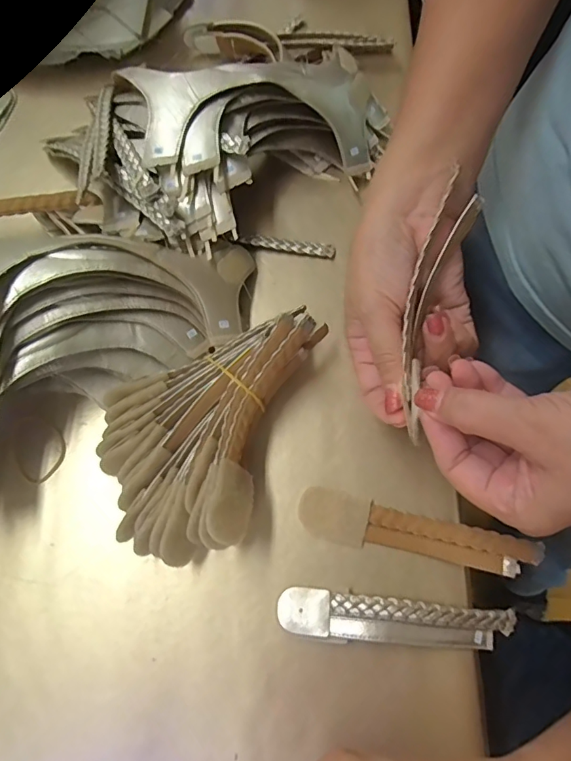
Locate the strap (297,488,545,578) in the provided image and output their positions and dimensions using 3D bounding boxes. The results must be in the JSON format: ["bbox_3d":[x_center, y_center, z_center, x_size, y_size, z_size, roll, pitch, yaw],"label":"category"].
[{"bbox_3d":[0.081,0.100,0.310,0.145,0.037,0.031,14,72,3],"label":"strap"}]

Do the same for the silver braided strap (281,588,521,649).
[{"bbox_3d":[0.071,0.152,0.301,0.149,0.017,0.026,5,72,0],"label":"silver braided strap"}]

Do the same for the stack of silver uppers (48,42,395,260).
[{"bbox_3d":[-0.035,-0.202,0.385,0.263,0.078,0.151,-35,76,-12],"label":"stack of silver uppers"}]

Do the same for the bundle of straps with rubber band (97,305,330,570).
[{"bbox_3d":[-0.040,0.039,0.316,0.158,0.059,0.120,-23,74,-9],"label":"bundle of straps with rubber band"}]

